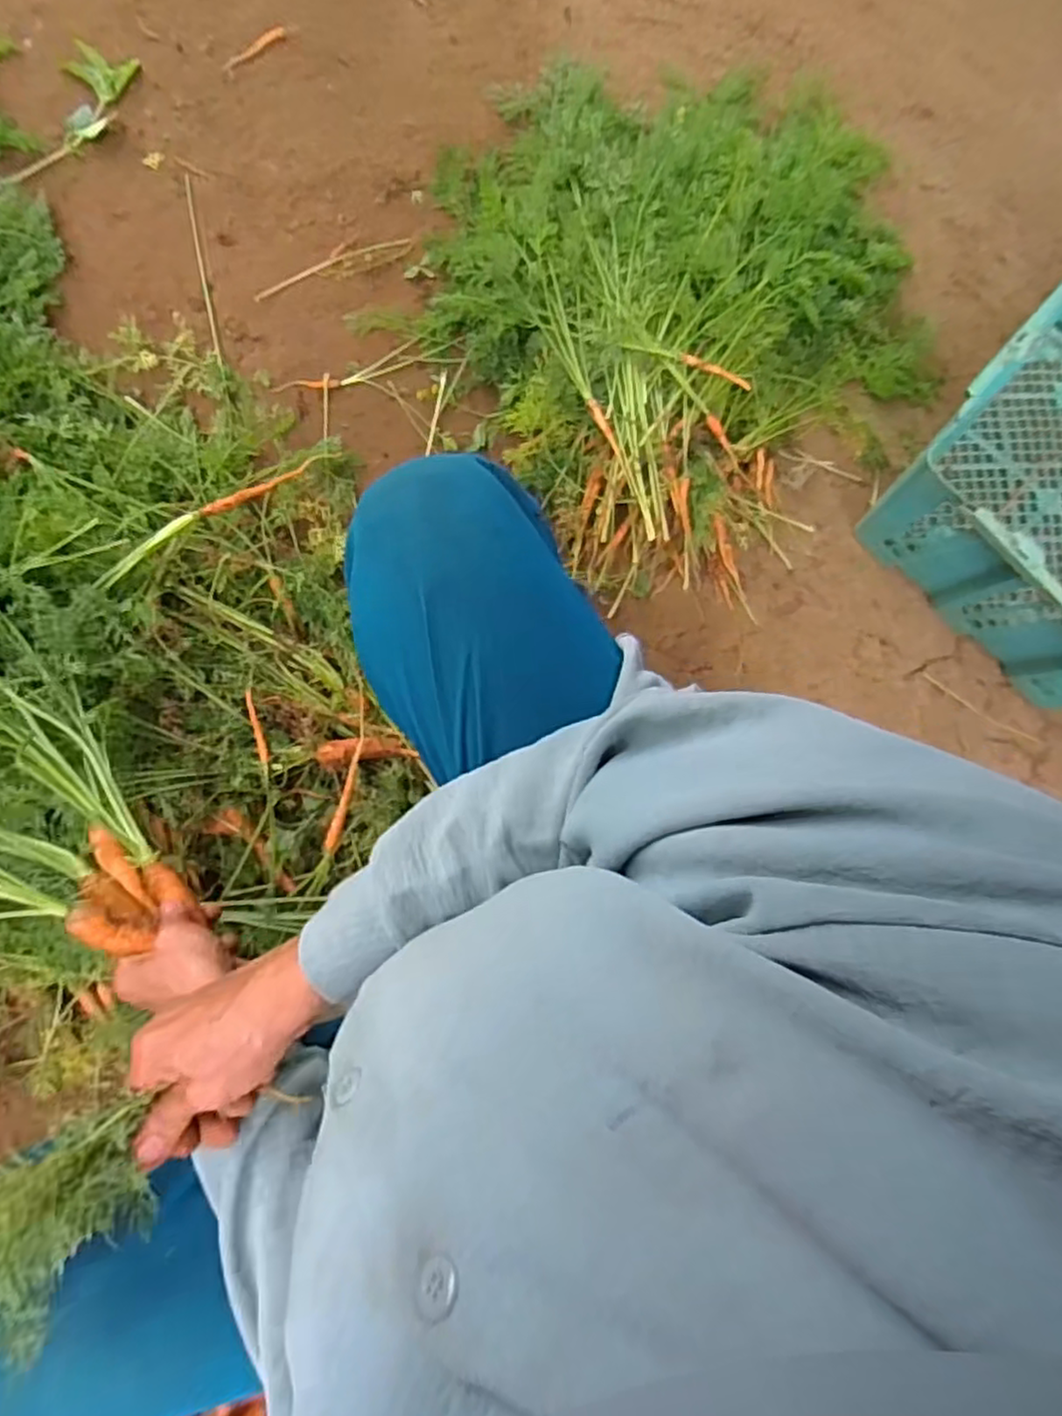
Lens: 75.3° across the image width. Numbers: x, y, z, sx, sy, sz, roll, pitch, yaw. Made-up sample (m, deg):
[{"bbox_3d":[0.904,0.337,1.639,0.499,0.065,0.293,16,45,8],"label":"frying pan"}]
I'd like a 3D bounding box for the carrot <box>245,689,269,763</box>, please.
[{"bbox_3d":[-0.262,0.017,0.656,0.009,0.009,0.071,-12,86,-7],"label":"carrot"}]

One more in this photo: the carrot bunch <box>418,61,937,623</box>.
[{"bbox_3d":[0.166,-0.482,0.788,0.568,0.080,0.613,1,84,-6],"label":"carrot bunch"}]

